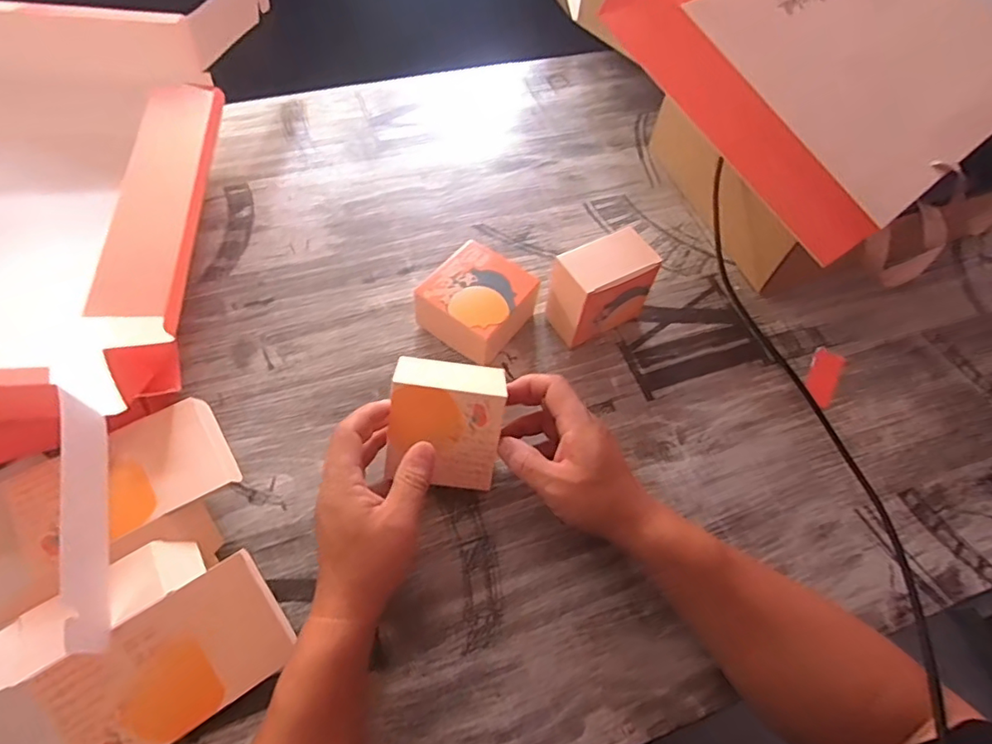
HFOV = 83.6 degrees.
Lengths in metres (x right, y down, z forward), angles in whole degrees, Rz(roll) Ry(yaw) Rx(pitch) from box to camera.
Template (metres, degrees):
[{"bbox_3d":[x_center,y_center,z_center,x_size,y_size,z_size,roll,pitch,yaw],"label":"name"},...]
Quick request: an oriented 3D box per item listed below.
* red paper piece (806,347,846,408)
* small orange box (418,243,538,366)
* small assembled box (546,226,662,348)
[{"bbox_3d":[0.328,0.004,0.555,0.029,0.004,0.065,31,62,13],"label":"red paper piece"},{"bbox_3d":[-0.018,-0.064,0.539,0.092,0.058,0.091,32,63,14],"label":"small orange box"},{"bbox_3d":[0.100,-0.079,0.537,0.090,0.092,0.056,-24,64,-17],"label":"small assembled box"}]

